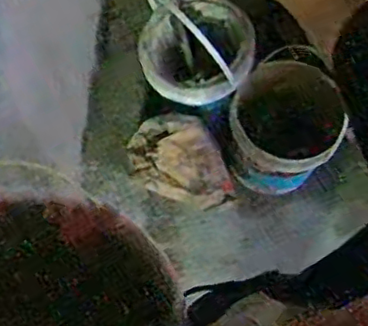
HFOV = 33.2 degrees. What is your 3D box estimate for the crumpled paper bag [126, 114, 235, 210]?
[{"bbox_3d":[-0.008,-0.005,1.401,0.188,0.100,0.252,-29,72,-14],"label":"crumpled paper bag"}]

